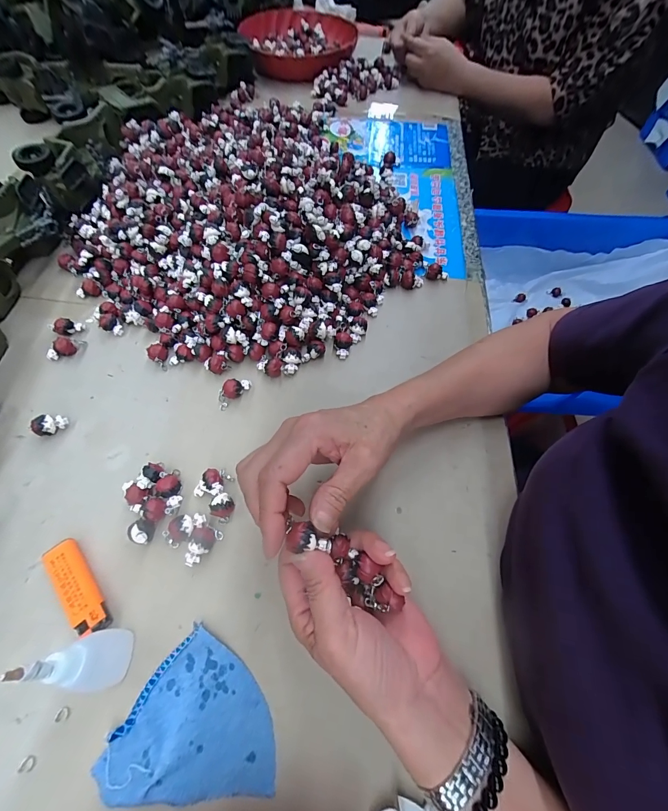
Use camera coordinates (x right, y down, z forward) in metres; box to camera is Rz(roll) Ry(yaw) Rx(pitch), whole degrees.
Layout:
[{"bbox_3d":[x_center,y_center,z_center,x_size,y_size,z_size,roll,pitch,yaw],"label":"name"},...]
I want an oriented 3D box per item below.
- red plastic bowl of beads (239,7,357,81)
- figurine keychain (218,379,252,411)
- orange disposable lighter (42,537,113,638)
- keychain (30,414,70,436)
[{"bbox_3d":[-0.075,-0.781,0.743,0.235,0.050,0.281,4,62,2],"label":"red plastic bowl of beads"},{"bbox_3d":[-0.106,-0.016,0.359,0.040,0.016,0.018,-41,69,-19],"label":"figurine keychain"},{"bbox_3d":[-0.208,0.146,0.280,0.023,0.011,0.082,-38,68,-18],"label":"orange disposable lighter"},{"bbox_3d":[-0.284,0.020,0.345,0.026,0.016,0.020,-2,62,-1],"label":"keychain"}]

